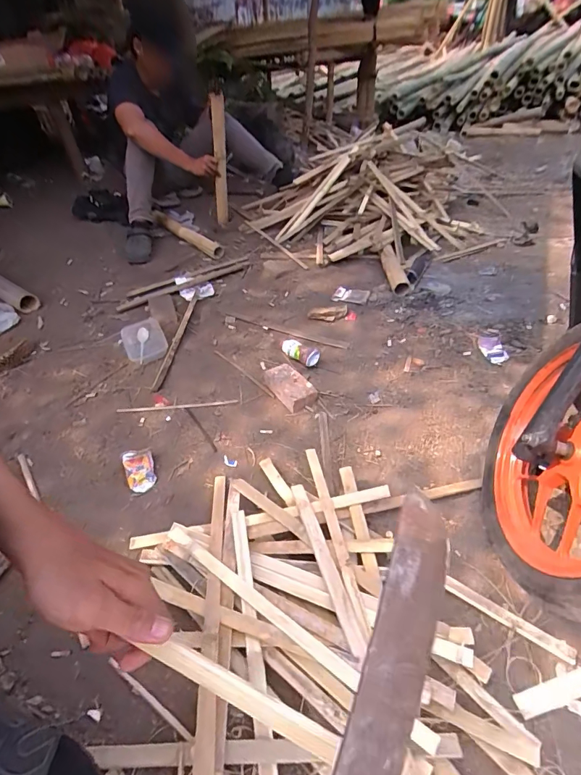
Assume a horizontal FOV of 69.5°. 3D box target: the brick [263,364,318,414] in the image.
[{"bbox_3d":[-0.005,-0.003,1.129,0.081,0.043,0.168,-26,46,-24],"label":"brick"}]

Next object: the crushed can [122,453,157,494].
[{"bbox_3d":[-0.341,0.190,0.944,0.064,0.052,0.084,-15,43,-14],"label":"crushed can"}]

